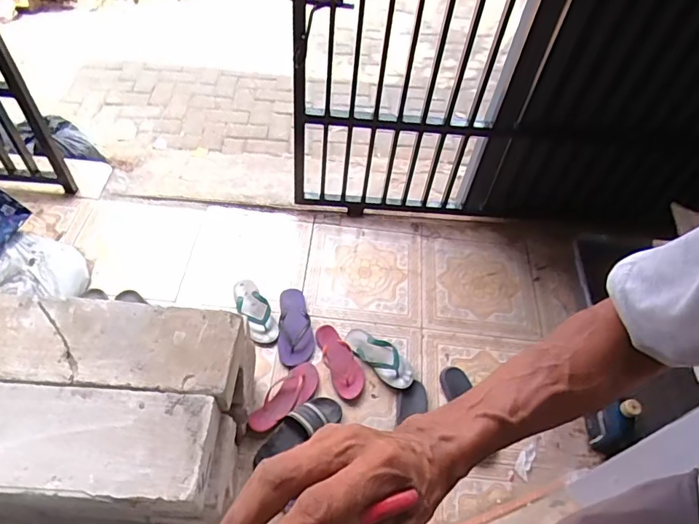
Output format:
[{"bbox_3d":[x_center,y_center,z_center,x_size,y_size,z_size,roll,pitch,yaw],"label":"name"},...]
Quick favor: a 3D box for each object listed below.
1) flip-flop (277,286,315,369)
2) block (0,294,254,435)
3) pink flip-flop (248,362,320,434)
[{"bbox_3d":[-0.164,0.196,1.512,0.106,0.048,0.272,1,53,-7],"label":"flip-flop"},{"bbox_3d":[-0.549,0.271,1.178,0.623,0.408,0.201,9,54,-6],"label":"block"},{"bbox_3d":[-0.178,0.382,1.378,0.093,0.034,0.231,40,57,17],"label":"pink flip-flop"}]

